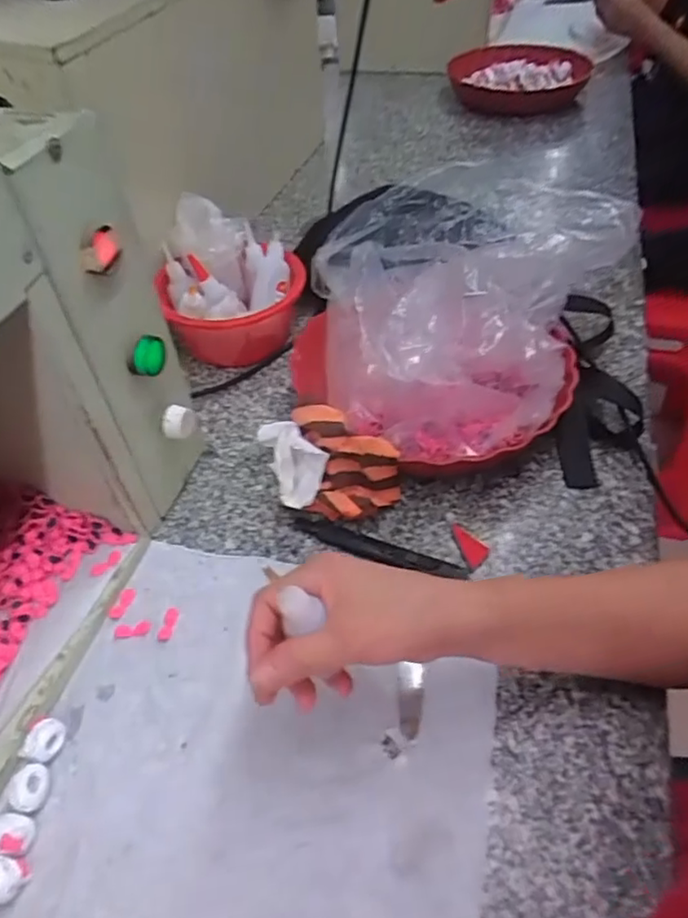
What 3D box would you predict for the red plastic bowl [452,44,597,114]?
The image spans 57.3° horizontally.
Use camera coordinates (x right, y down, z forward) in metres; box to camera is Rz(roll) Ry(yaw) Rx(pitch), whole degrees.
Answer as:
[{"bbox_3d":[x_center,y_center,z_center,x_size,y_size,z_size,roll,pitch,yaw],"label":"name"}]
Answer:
[{"bbox_3d":[0.303,-0.662,1.099,0.235,0.056,0.235,-3,49,3],"label":"red plastic bowl"}]

